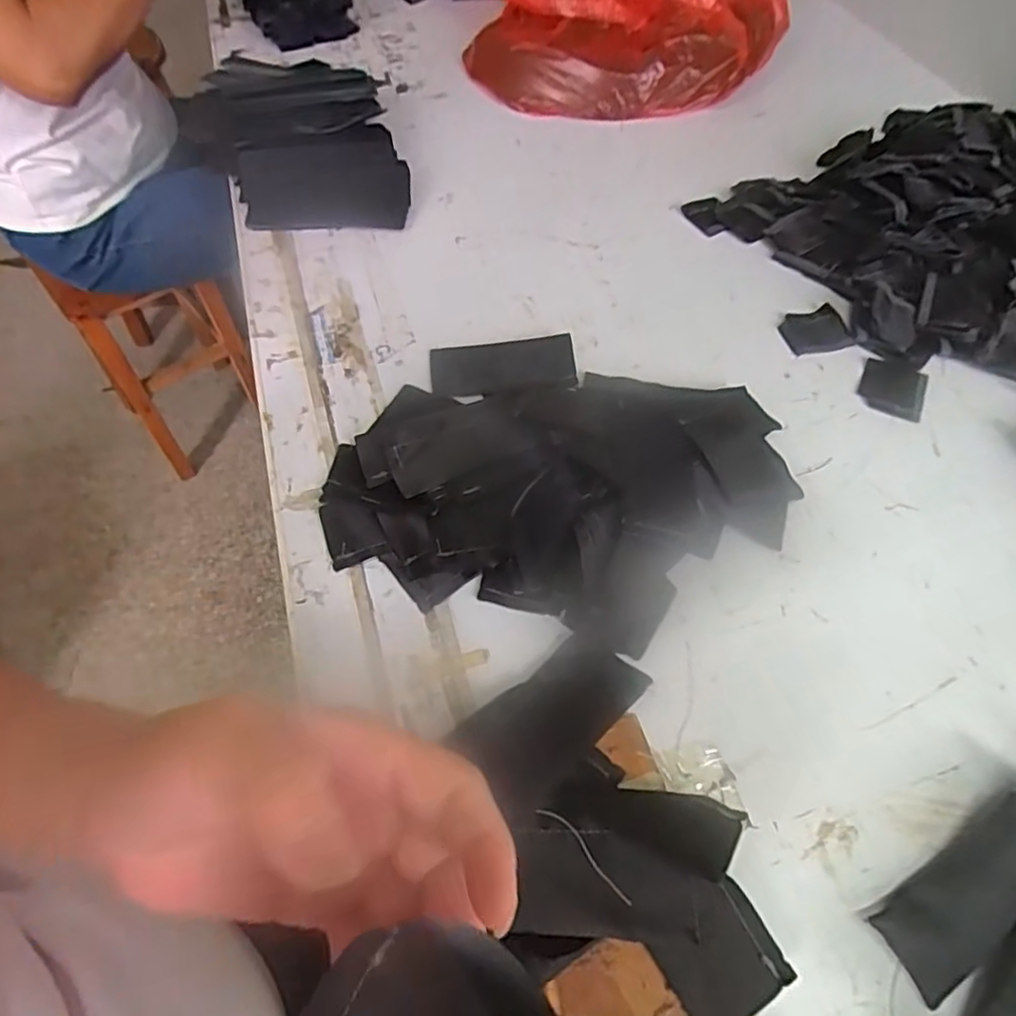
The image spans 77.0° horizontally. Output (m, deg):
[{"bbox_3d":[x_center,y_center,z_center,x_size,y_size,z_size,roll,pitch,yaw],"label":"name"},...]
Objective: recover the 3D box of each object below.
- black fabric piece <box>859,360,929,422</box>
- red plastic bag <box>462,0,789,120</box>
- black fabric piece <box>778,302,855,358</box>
[{"bbox_3d":[0.309,-0.096,0.512,0.048,0.004,0.052,22,60,14],"label":"black fabric piece"},{"bbox_3d":[0.121,-0.632,0.745,0.325,0.184,0.315,-6,57,-4],"label":"red plastic bag"},{"bbox_3d":[0.262,-0.151,0.545,0.055,0.004,0.048,-12,58,-7],"label":"black fabric piece"}]

